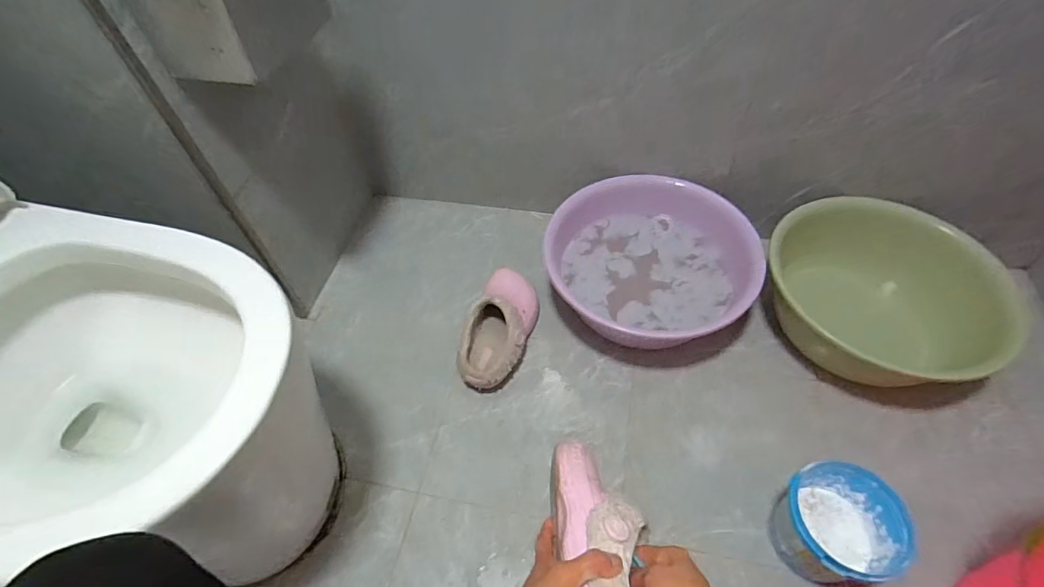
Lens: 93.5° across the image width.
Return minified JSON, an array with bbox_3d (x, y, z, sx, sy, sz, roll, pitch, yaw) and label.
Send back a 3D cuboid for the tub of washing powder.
[{"bbox_3d":[0.395,0.299,0.629,0.127,0.115,0.127,-2,49,3],"label":"tub of washing powder"}]

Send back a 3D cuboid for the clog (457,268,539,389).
[{"bbox_3d":[-0.040,0.061,0.858,0.105,0.092,0.229,10,50,13],"label":"clog"}]

